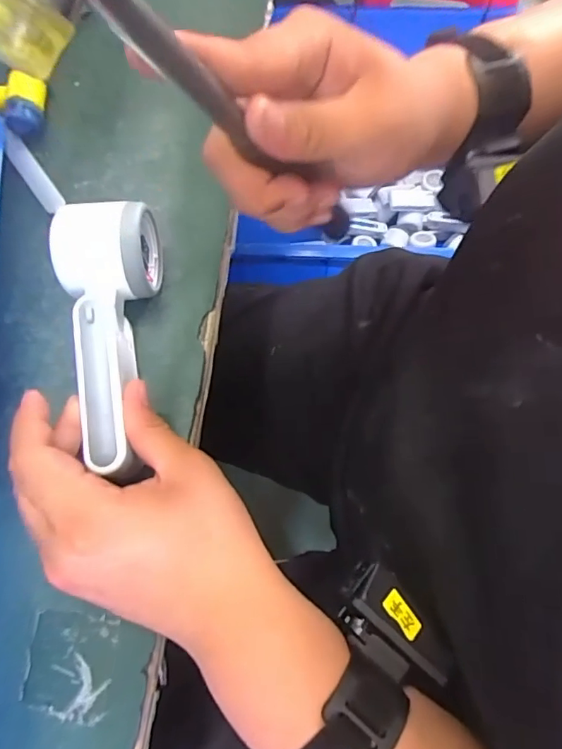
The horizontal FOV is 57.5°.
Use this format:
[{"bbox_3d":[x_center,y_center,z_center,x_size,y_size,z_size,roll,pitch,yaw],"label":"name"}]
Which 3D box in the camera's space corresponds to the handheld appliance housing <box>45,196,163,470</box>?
[{"bbox_3d":[-0.104,-0.023,0.306,0.057,0.042,0.161,-5,72,0],"label":"handheld appliance housing"}]

